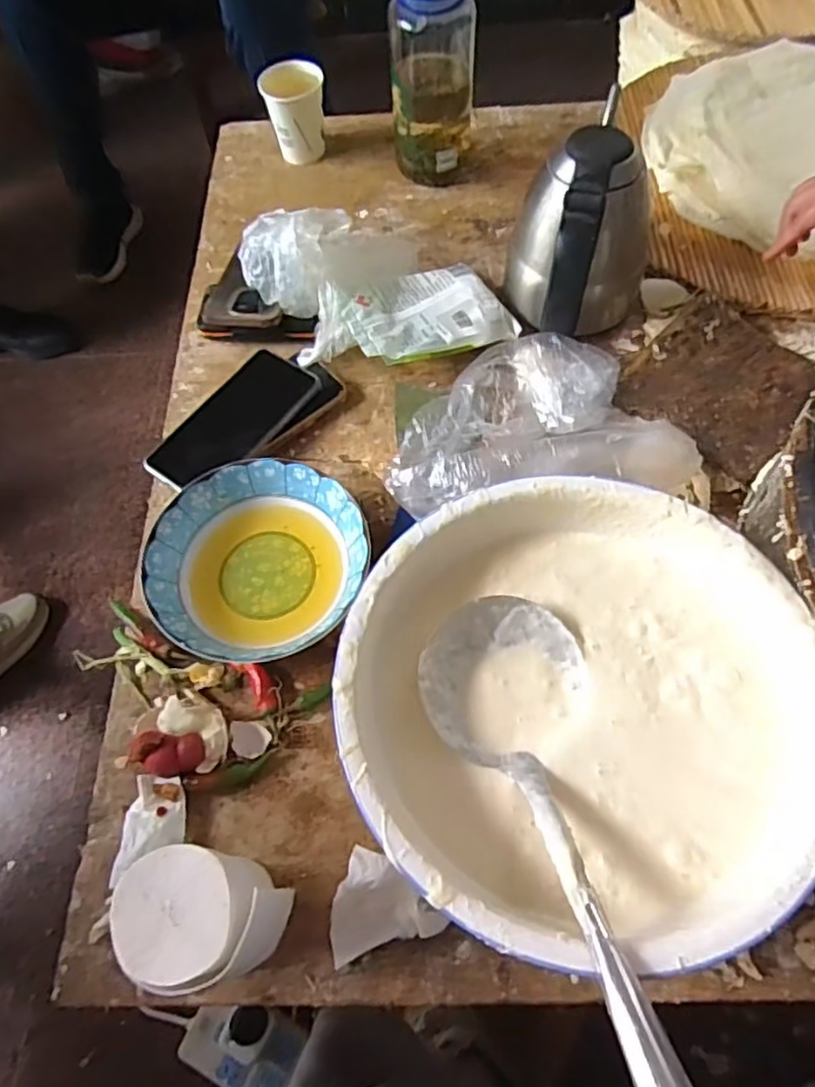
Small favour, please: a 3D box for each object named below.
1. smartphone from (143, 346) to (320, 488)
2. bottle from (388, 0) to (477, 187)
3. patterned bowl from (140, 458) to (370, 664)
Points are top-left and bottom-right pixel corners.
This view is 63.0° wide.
[{"bbox_3d":[-0.161,-0.111,0.612,0.083,0.012,0.161,34,71,16],"label":"smartphone"},{"bbox_3d":[0.029,-0.499,0.707,0.083,0.218,0.087,13,63,9],"label":"bottle"},{"bbox_3d":[-0.118,0.015,0.533,0.167,0.043,0.164,-1,62,2],"label":"patterned bowl"}]

